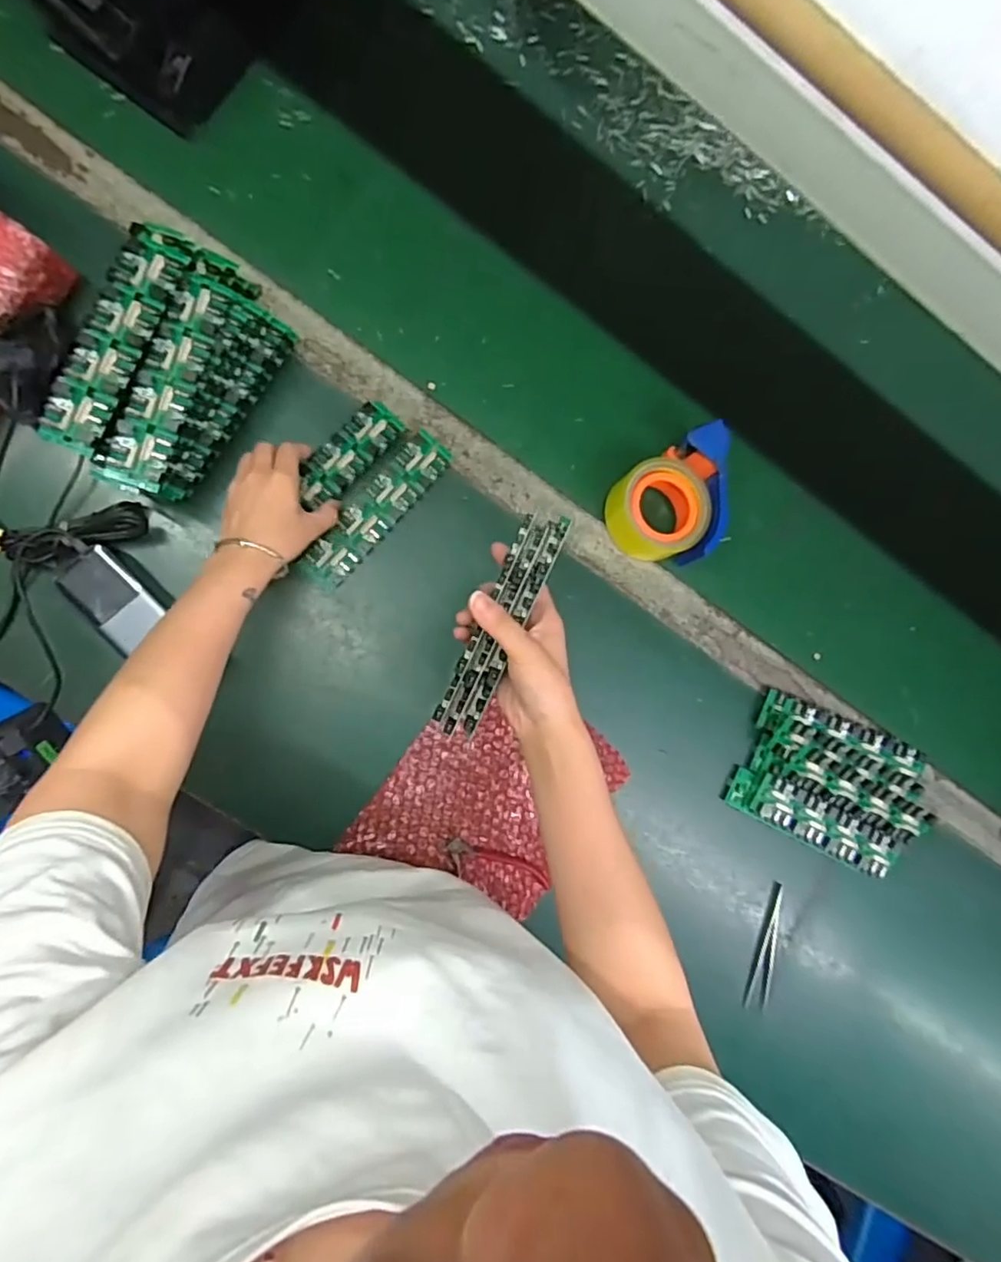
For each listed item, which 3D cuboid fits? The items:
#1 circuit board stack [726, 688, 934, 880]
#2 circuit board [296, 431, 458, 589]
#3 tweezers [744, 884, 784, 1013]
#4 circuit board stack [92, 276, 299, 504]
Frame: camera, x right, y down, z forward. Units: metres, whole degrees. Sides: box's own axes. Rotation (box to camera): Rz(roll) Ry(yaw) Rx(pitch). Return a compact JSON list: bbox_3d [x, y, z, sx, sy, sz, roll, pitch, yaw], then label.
[{"bbox_3d":[0.363,0.167,0.655,0.205,0.039,0.140,24,84,-8],"label":"circuit board stack"},{"bbox_3d":[-0.120,-0.118,0.597,0.044,0.009,0.181,41,82,-6],"label":"circuit board"},{"bbox_3d":[0.288,0.337,0.650,0.027,0.005,0.131,15,85,-8],"label":"tweezers"},{"bbox_3d":[-0.263,-0.201,0.537,0.068,0.086,0.191,24,85,-8],"label":"circuit board stack"}]

